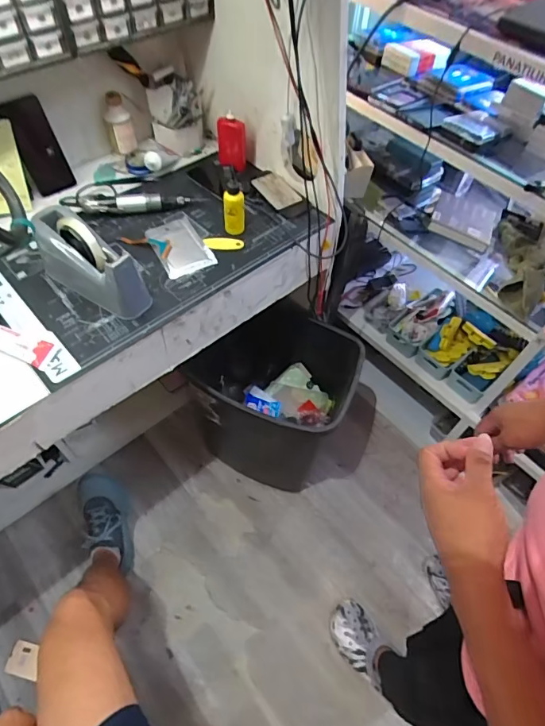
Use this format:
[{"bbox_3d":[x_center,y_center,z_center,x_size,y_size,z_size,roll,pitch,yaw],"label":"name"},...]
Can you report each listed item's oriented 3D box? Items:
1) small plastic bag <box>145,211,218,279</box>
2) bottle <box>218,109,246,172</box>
[{"bbox_3d":[-0.168,-0.216,0.807,0.088,0.012,0.139,-24,60,-18],"label":"small plastic bag"},{"bbox_3d":[-0.084,-0.458,0.910,0.058,0.113,0.032,3,56,-1],"label":"bottle"}]

